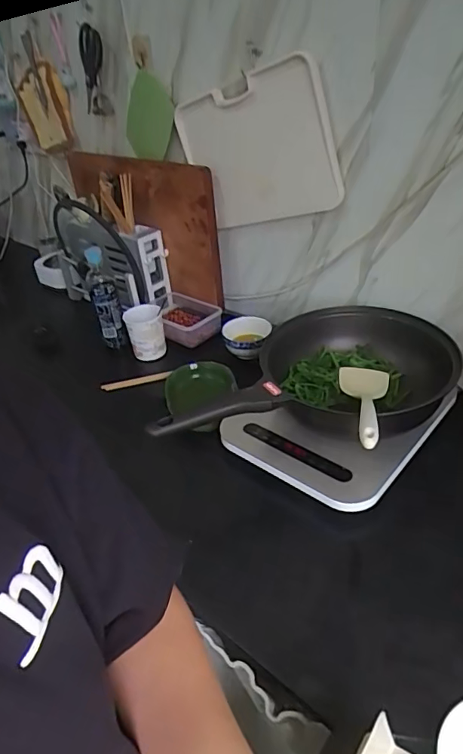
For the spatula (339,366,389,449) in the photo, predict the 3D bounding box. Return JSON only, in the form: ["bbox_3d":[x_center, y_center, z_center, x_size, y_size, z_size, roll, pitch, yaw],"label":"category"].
[{"bbox_3d":[0.199,0.038,0.756,0.081,0.034,0.320,4,14,14],"label":"spatula"}]

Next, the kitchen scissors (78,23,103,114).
[{"bbox_3d":[-0.297,-0.659,1.062,0.071,0.157,0.010,16,30,33],"label":"kitchen scissors"}]

